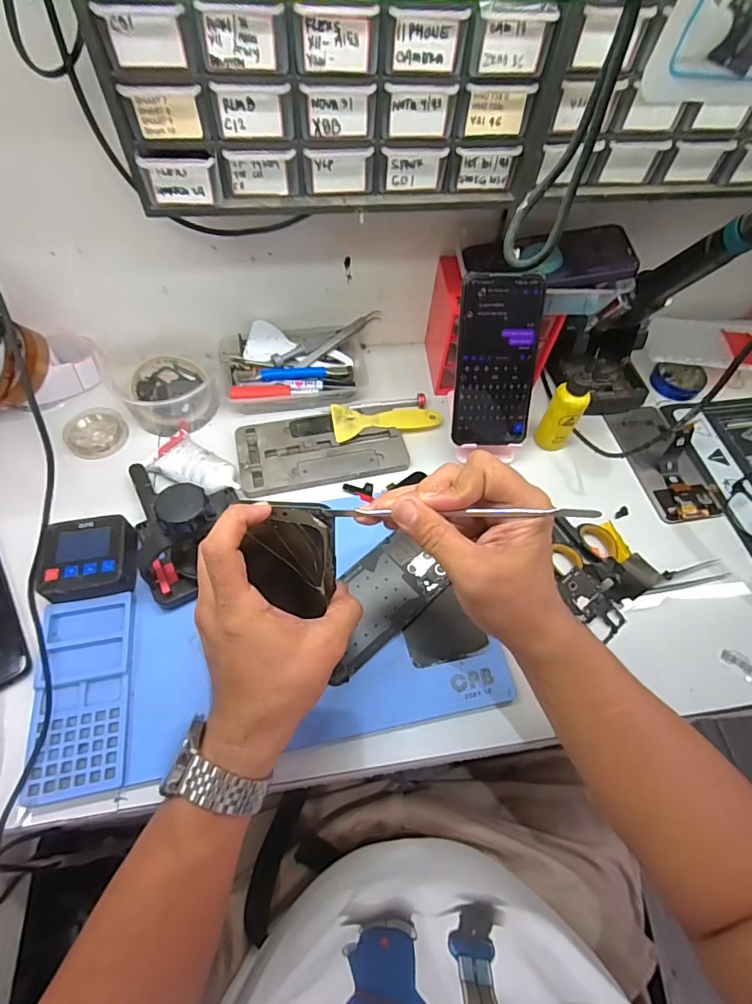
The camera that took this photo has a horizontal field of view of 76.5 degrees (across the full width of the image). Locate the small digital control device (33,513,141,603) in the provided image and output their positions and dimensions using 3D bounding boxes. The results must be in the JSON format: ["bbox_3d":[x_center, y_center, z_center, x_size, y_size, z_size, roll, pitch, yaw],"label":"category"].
[{"bbox_3d":[-0.251,0.051,0.422,0.075,0.028,0.070,-11,60,-10],"label":"small digital control device"}]

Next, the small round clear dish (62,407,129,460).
[{"bbox_3d":[-0.303,-0.075,0.518,0.051,0.023,0.060,27,61,13],"label":"small round clear dish"}]

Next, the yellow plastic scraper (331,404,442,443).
[{"bbox_3d":[0.013,-0.094,0.544,0.123,0.006,0.049,-6,59,-7],"label":"yellow plastic scraper"}]

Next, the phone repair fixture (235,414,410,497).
[{"bbox_3d":[-0.059,-0.056,0.523,0.177,0.014,0.092,-9,60,-9],"label":"phone repair fixture"}]

